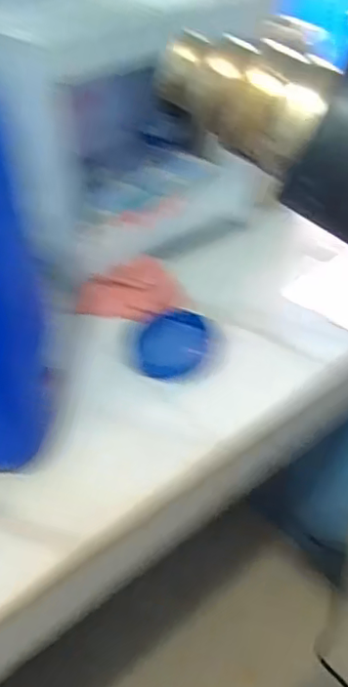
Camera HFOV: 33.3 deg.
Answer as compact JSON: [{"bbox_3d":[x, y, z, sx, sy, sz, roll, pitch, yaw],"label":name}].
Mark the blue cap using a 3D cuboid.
[{"bbox_3d":[0.000,0.000,0.776,0.091,0.026,0.109,7,44,8],"label":"blue cap"}]

